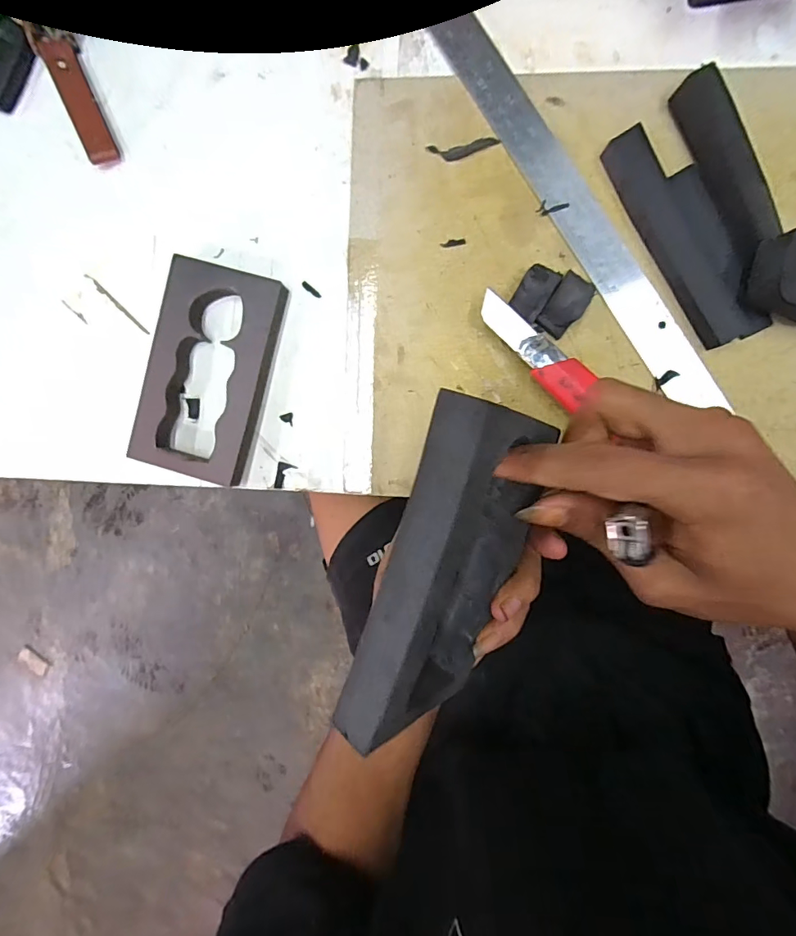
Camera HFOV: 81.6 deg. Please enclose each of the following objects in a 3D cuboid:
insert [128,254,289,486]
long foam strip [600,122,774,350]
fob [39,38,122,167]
[{"bbox_3d":[-0.132,-0.066,0.322,0.077,0.022,0.141,16,94,3],"label":"insert"},{"bbox_3d":[0.185,-0.148,0.294,0.044,0.015,0.146,-29,91,5],"label":"long foam strip"},{"bbox_3d":[-0.218,-0.251,0.318,0.018,0.015,0.080,-23,91,5],"label":"fob"}]

